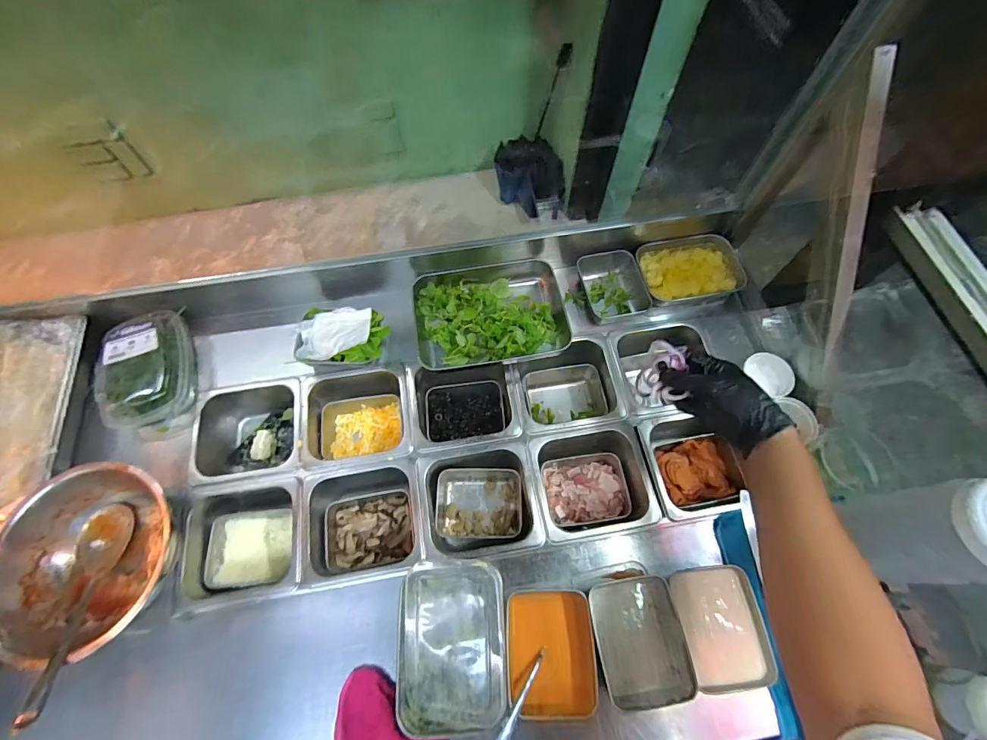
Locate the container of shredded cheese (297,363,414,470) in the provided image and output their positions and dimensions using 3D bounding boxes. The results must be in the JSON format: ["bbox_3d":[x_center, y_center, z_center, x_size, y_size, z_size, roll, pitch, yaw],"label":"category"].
[{"bbox_3d":[-0.223,0.088,0.742,0.173,0.100,0.156,-8,66,-3],"label":"container of shredded cheese"}]

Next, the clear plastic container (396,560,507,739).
[{"bbox_3d":[-0.053,0.341,0.539,0.133,0.050,0.185,-2,66,0],"label":"clear plastic container"}]

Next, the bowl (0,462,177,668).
[{"bbox_3d":[-0.551,0.254,0.585,0.235,0.106,0.225,0,66,0],"label":"bowl"}]

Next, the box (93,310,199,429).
[{"bbox_3d":[-0.566,-0.004,0.707,0.138,0.054,0.181,-15,67,-6],"label":"box"}]

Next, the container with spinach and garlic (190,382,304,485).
[{"bbox_3d":[-0.400,0.106,0.750,0.169,0.123,0.178,-9,66,-4],"label":"container with spinach and garlic"}]

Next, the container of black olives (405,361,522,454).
[{"bbox_3d":[-0.049,0.069,0.749,0.173,0.099,0.146,-8,66,-3],"label":"container of black olives"}]

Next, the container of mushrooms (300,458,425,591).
[{"bbox_3d":[-0.195,0.236,0.673,0.175,0.081,0.161,-9,66,-3],"label":"container of mushrooms"}]

